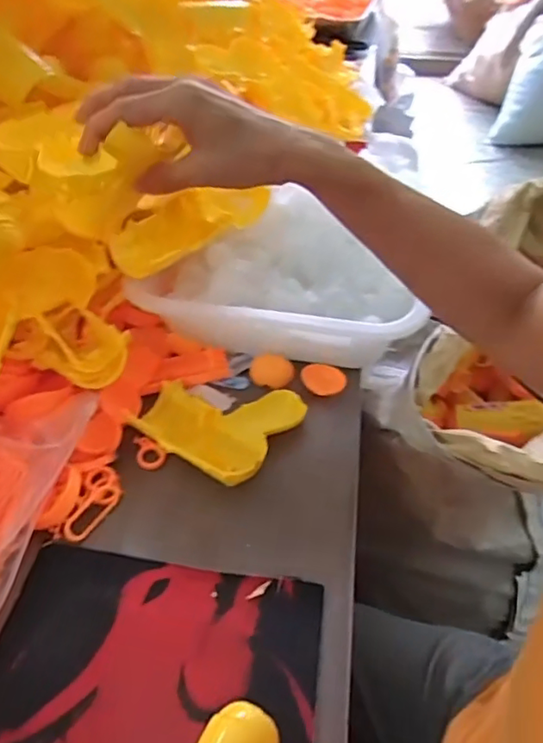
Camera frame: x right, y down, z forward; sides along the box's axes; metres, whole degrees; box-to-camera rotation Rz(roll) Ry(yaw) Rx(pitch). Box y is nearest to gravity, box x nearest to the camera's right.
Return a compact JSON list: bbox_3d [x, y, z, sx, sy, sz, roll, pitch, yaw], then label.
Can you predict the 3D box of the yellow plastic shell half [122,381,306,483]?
[{"bbox_3d":[-0.049,0.042,0.528,0.127,0.027,0.111,22,51,19],"label":"yellow plastic shell half"}]

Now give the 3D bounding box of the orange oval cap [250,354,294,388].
[{"bbox_3d":[0.000,0.000,0.580,0.044,0.012,0.035,17,65,15],"label":"orange oval cap"}]

